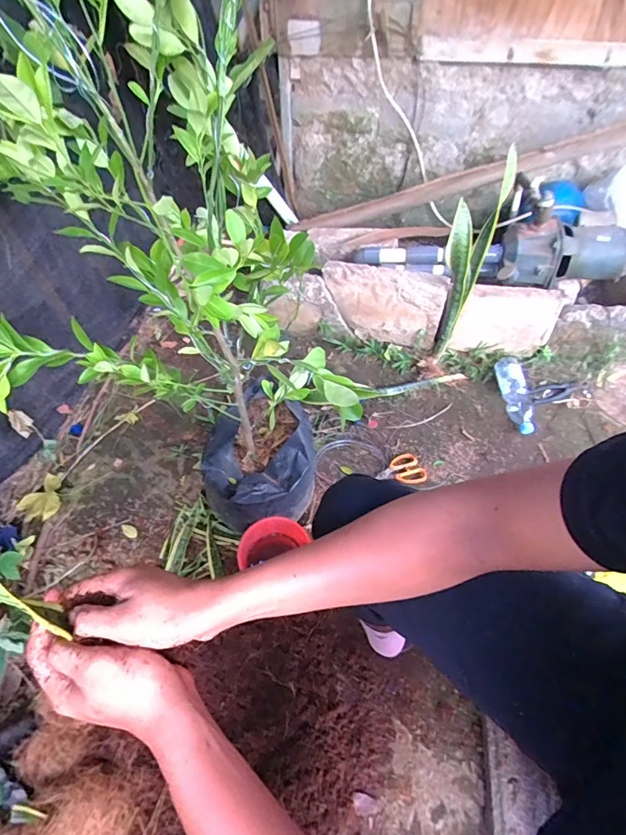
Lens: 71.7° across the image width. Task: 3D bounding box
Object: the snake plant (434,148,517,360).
[{"bbox_3d":[0.409,-0.417,1.172,0.106,0.506,0.213,17,55,13],"label":"snake plant"}]

